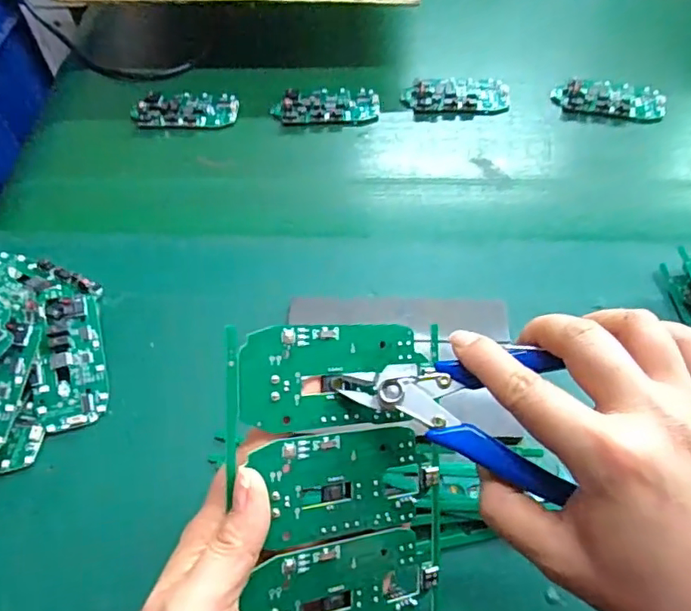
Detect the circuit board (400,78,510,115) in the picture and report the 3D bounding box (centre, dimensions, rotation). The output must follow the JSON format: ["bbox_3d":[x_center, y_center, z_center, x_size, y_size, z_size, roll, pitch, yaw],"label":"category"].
[{"bbox_3d":[0.104,-0.200,0.535,0.099,0.009,0.043,-5,57,5],"label":"circuit board"}]

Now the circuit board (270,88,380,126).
[{"bbox_3d":[-0.018,-0.188,0.527,0.098,0.013,0.048,-4,57,5],"label":"circuit board"}]

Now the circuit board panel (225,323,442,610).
[{"bbox_3d":[0.002,0.104,0.257,0.114,0.007,0.187,1,88,-30],"label":"circuit board panel"}]

